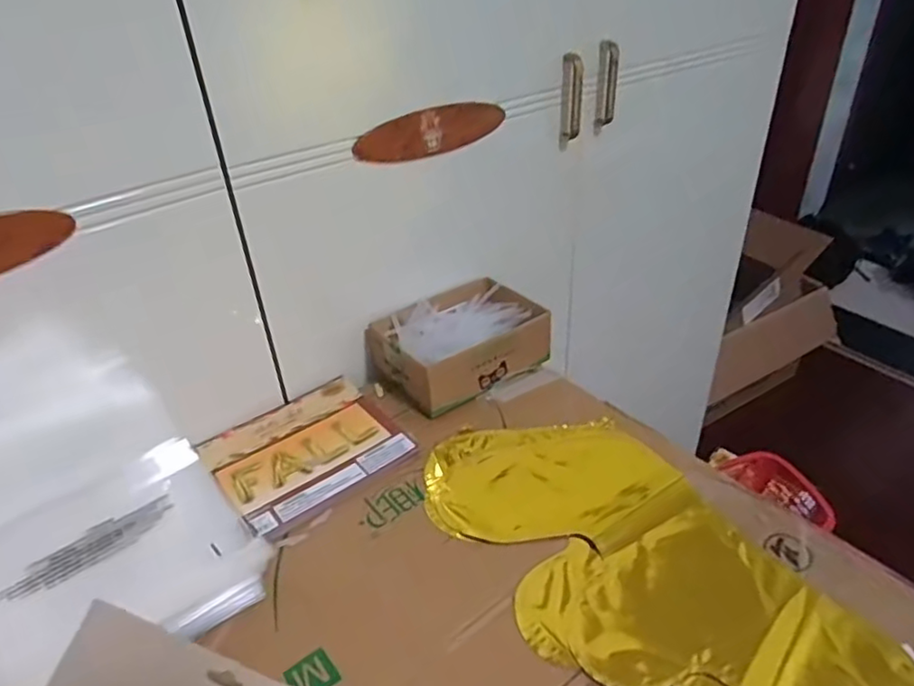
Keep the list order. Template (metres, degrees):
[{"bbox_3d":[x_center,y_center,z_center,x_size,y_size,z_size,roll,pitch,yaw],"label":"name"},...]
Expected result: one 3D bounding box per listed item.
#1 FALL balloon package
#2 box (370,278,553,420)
[{"bbox_3d":[-0.157,0.106,0.658,0.181,0.010,0.158,-27,42,-30],"label":"FALL balloon package"},{"bbox_3d":[0.002,-0.005,0.755,0.190,0.064,0.145,-23,40,-27],"label":"box"}]

